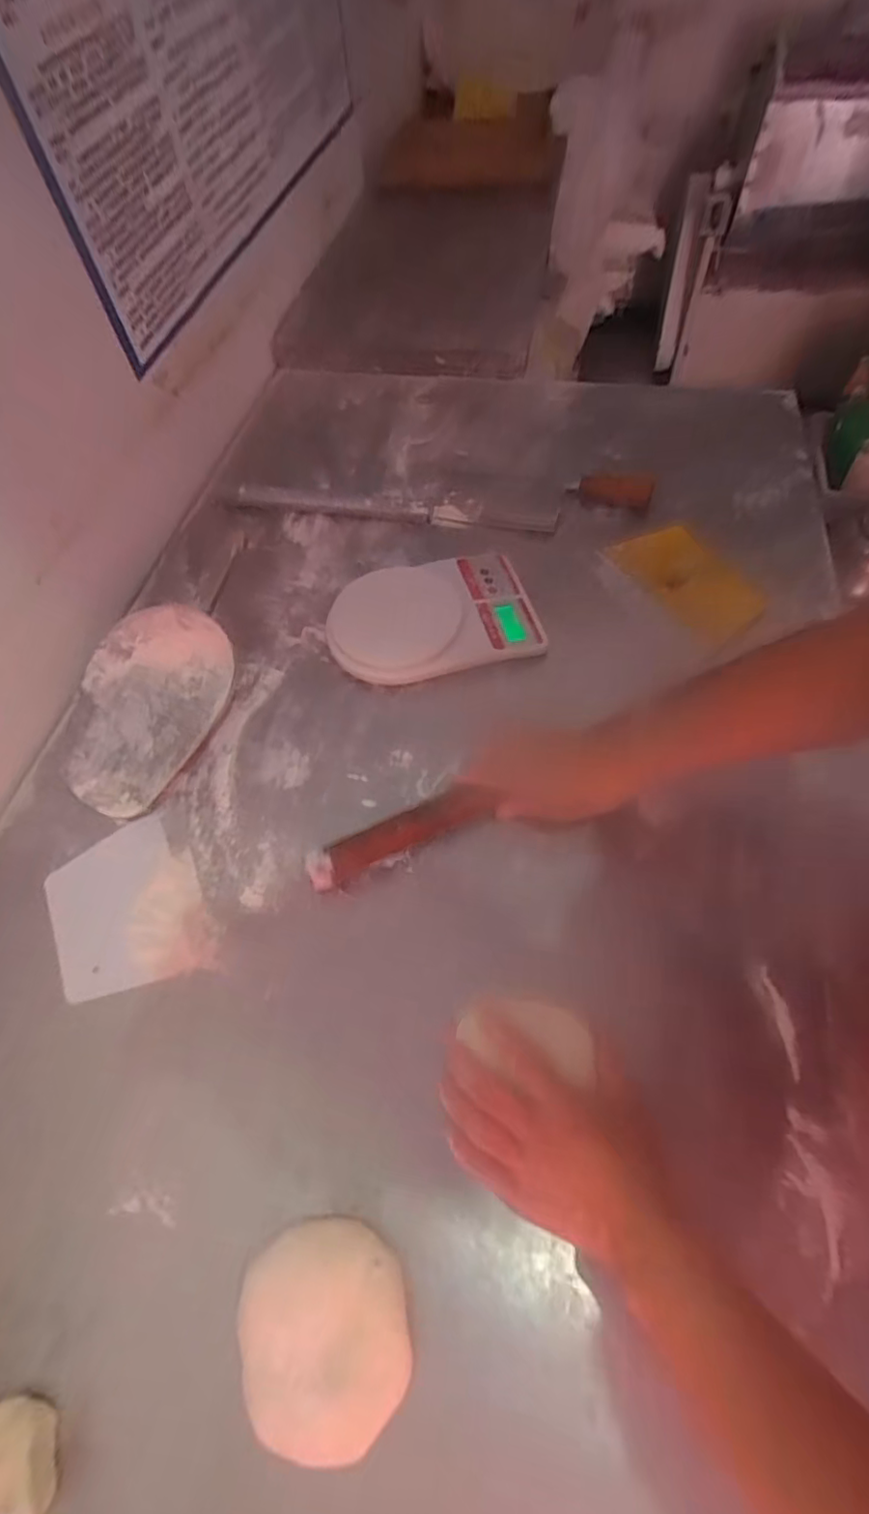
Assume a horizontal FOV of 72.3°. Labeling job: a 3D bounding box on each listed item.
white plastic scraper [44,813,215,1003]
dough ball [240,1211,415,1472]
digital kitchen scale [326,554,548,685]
[{"bbox_3d":[-0.259,0.128,0.501,0.115,0.004,0.151,-25,58,-16],"label":"white plastic scraper"},{"bbox_3d":[-0.063,0.330,0.345,0.092,0.042,0.097,-1,59,2],"label":"dough ball"},{"bbox_3d":[-0.005,-0.150,0.642,0.214,0.034,0.148,-15,60,-6],"label":"digital kitchen scale"}]

